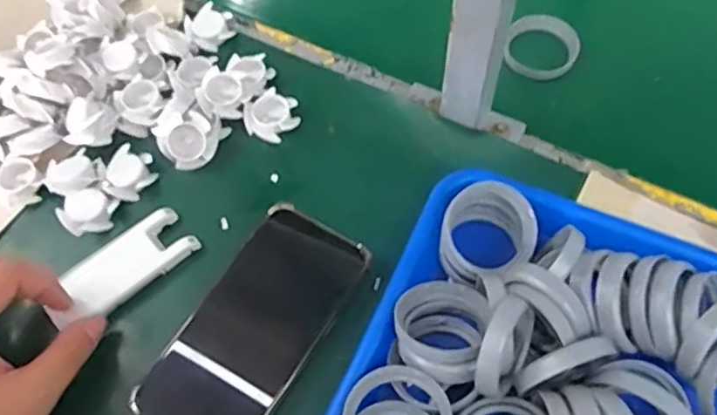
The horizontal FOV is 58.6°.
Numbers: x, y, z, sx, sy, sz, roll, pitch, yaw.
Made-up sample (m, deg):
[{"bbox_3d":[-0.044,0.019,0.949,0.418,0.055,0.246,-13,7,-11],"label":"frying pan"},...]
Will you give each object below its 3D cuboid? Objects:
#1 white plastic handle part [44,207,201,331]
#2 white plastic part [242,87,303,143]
[{"bbox_3d":[-0.161,0.041,0.432,0.100,0.009,0.040,-37,66,-20],"label":"white plastic handle part"},{"bbox_3d":[-0.065,-0.069,0.481,0.036,0.013,0.039,35,68,19],"label":"white plastic part"}]

